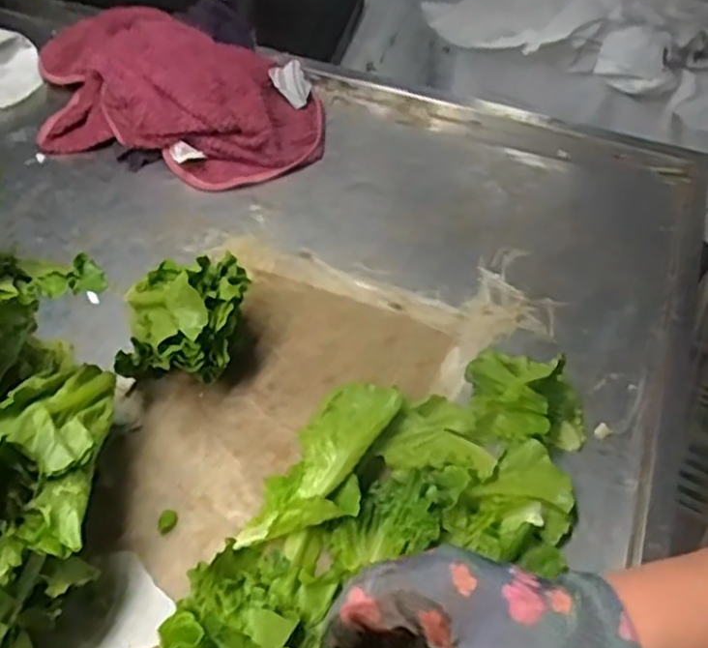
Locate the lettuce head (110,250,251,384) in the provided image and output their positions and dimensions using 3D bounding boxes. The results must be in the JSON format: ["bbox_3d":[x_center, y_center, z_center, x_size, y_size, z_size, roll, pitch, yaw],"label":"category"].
[{"bbox_3d":[-0.128,0.000,0.537,0.093,0.099,0.083,-1,54,-3],"label":"lettuce head"}]

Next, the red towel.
[{"bbox_3d":[-0.190,-0.236,0.725,0.321,0.085,0.161,11,54,6],"label":"red towel"}]

